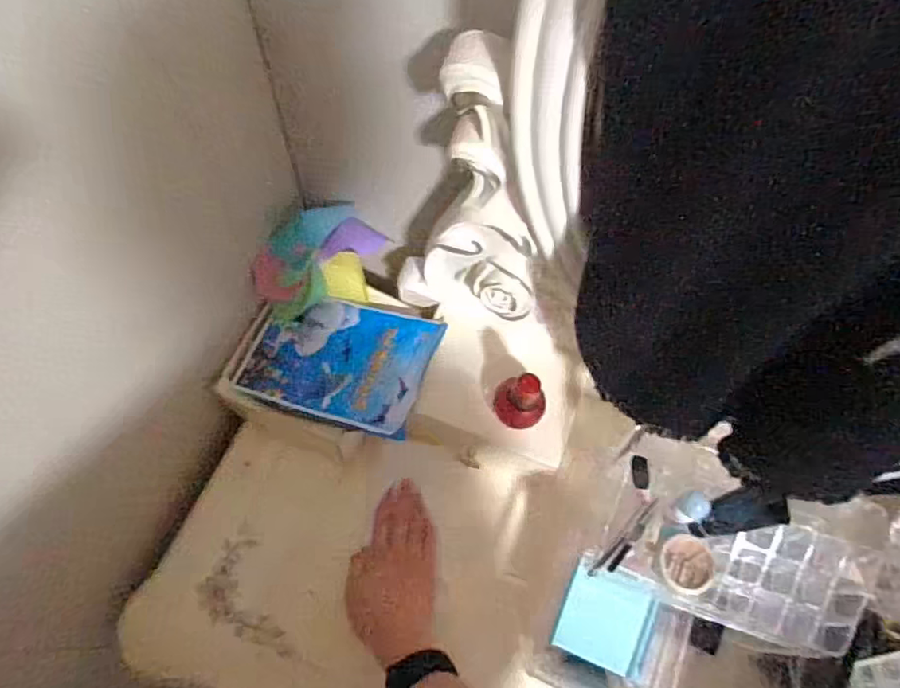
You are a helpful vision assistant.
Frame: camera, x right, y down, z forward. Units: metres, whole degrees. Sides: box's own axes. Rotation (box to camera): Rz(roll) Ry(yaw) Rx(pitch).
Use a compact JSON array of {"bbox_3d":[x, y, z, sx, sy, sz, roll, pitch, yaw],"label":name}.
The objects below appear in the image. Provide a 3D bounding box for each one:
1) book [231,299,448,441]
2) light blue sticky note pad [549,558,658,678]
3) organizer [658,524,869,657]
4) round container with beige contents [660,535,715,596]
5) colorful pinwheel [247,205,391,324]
[{"bbox_3d":[-0.119,0.015,0.641,0.198,0.013,0.137,14,66,17],"label":"book"},{"bbox_3d":[0.147,0.258,0.555,0.081,0.006,0.082,21,83,7],"label":"light blue sticky note pad"},{"bbox_3d":[0.278,0.205,0.511,0.139,0.032,0.103,16,97,13],"label":"organizer"},{"bbox_3d":[0.208,0.195,0.522,0.048,0.021,0.049,1,65,-3],"label":"round container with beige contents"},{"bbox_3d":[-0.141,-0.094,0.662,0.149,0.072,0.089,-12,66,-9],"label":"colorful pinwheel"}]

